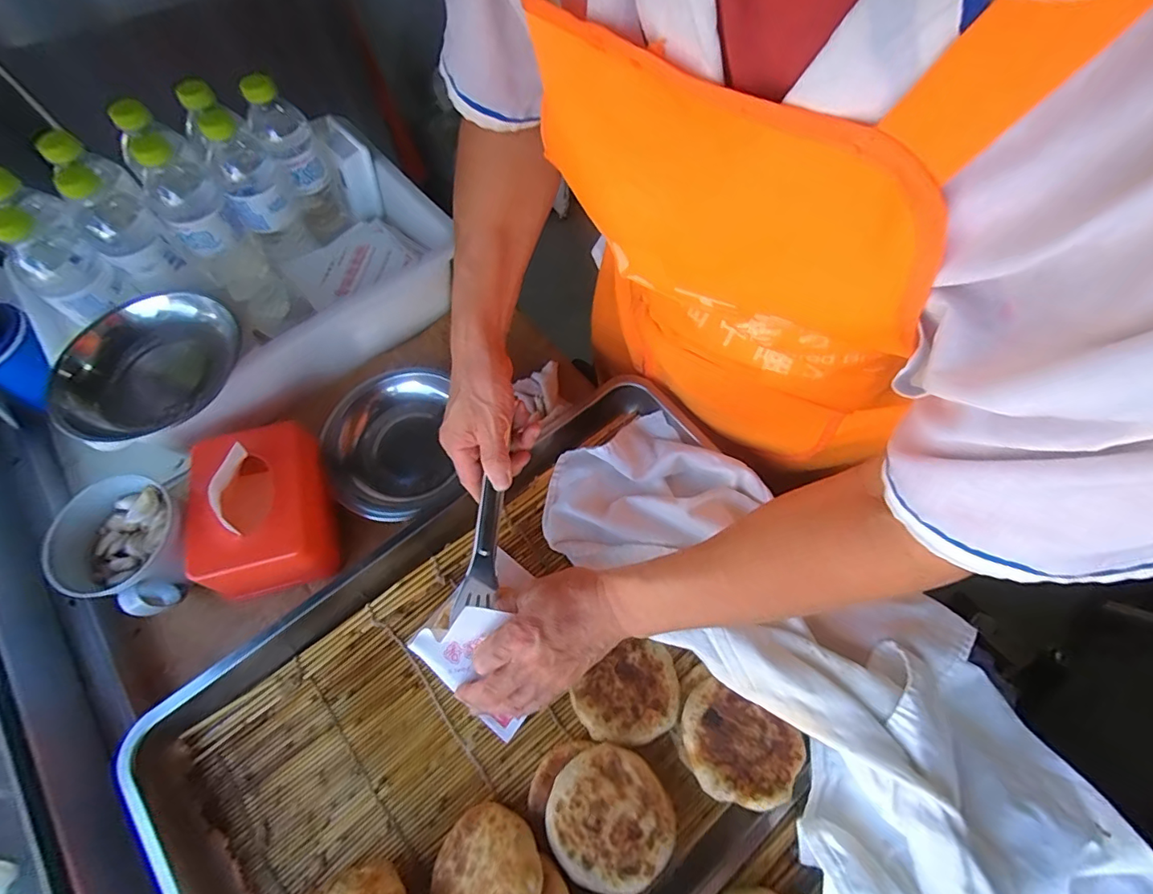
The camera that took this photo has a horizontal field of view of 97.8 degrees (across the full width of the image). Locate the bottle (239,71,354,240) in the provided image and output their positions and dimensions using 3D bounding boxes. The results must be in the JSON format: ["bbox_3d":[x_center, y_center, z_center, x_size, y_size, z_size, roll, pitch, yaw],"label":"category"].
[{"bbox_3d":[-0.309,-0.320,0.566,0.065,0.151,0.052,-28,68,-13],"label":"bottle"}]

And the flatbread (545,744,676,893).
[{"bbox_3d":[0.027,0.295,0.403,0.094,0.027,0.091,0,65,0],"label":"flatbread"}]

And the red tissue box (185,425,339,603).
[{"bbox_3d":[-0.310,0.057,0.494,0.117,0.075,0.166,-14,66,-7],"label":"red tissue box"}]

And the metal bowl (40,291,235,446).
[{"bbox_3d":[-0.402,-0.074,0.470,0.152,0.043,0.152,0,65,0],"label":"metal bowl"}]

